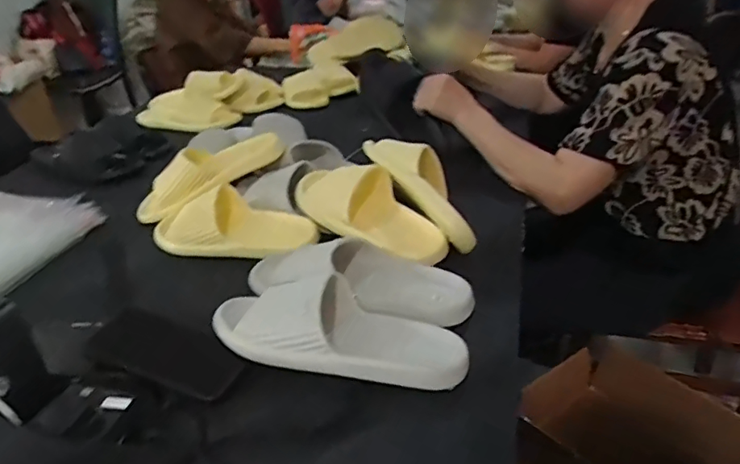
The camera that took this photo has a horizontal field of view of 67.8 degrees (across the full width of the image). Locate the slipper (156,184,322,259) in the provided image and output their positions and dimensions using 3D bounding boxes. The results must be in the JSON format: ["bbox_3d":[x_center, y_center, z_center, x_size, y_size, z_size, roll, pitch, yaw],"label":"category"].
[{"bbox_3d":[-0.195,-0.016,0.787,0.250,0.063,0.086,5,32,14],"label":"slipper"}]

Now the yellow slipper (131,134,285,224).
[{"bbox_3d":[-0.256,-0.092,0.849,0.248,0.060,0.071,-25,32,1],"label":"yellow slipper"}]

